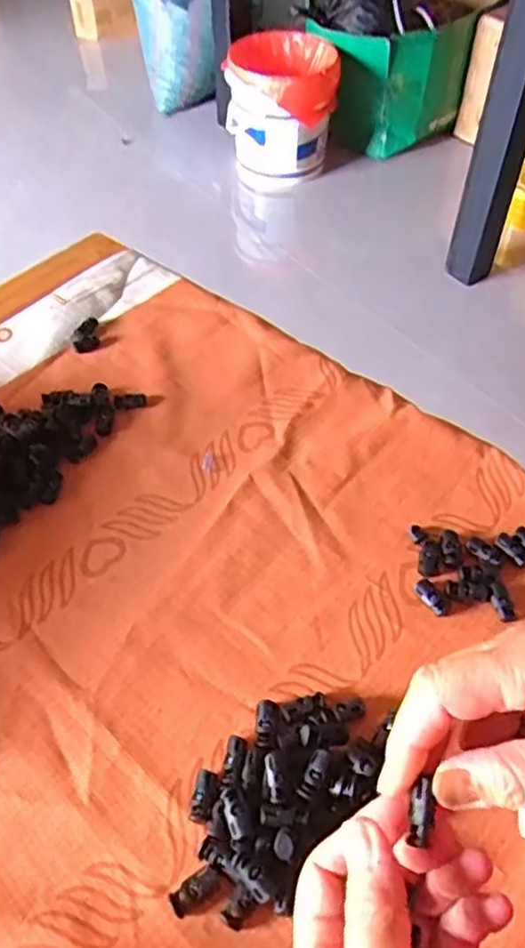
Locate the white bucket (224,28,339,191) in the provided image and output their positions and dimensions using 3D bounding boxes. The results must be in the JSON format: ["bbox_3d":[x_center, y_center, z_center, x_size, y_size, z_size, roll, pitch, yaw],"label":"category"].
[{"bbox_3d":[0.041,-0.891,1.715,0.244,0.305,0.244,0,52,0],"label":"white bucket"}]

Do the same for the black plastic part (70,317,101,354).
[{"bbox_3d":[-0.169,-0.132,0.651,0.026,0.009,0.042,-8,51,-8],"label":"black plastic part"}]

